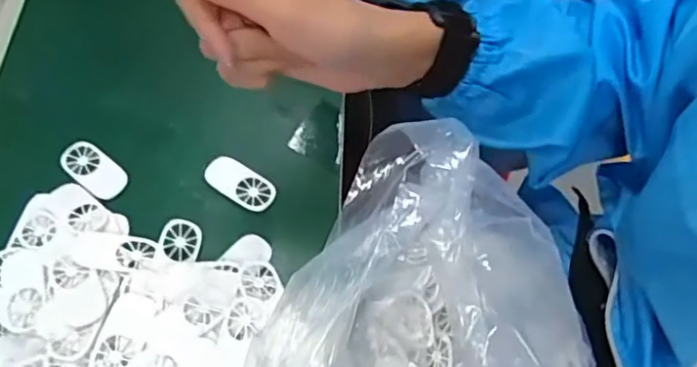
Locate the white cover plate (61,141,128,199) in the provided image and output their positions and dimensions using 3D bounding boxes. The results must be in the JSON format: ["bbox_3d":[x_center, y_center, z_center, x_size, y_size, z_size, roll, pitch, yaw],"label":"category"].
[{"bbox_3d":[-0.198,-0.011,0.459,0.061,0.004,0.027,37,69,15],"label":"white cover plate"}]

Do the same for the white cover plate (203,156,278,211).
[{"bbox_3d":[-0.085,0.000,0.461,0.059,0.004,0.029,31,67,13],"label":"white cover plate"}]

